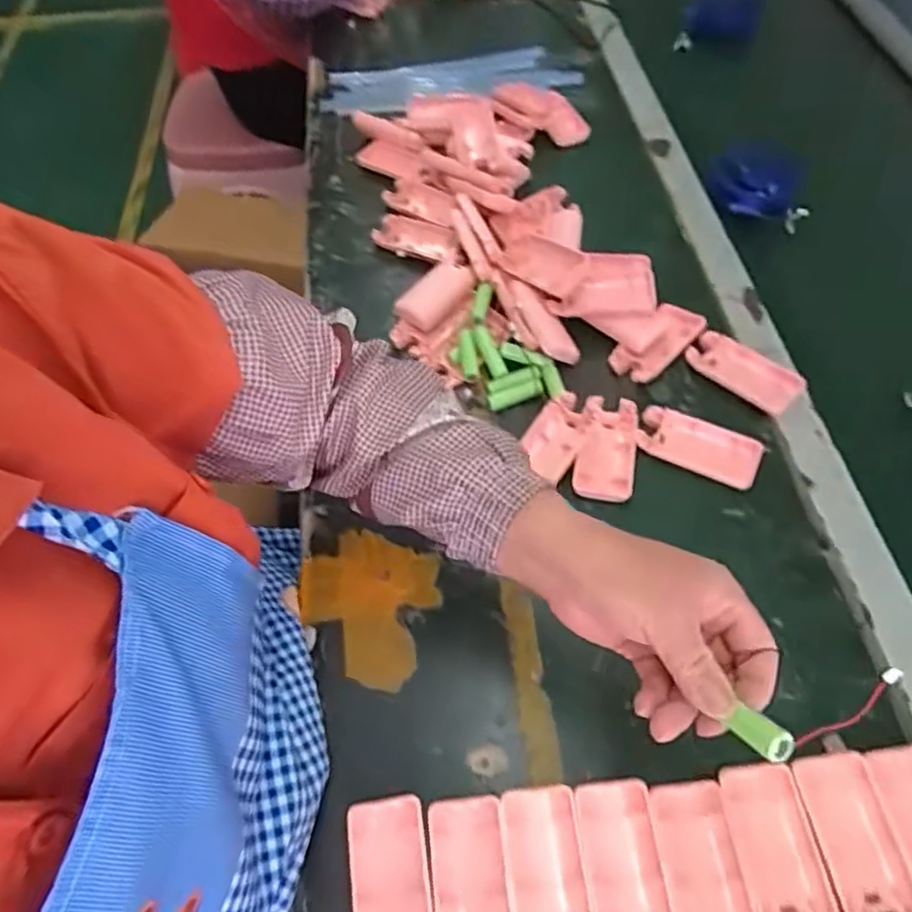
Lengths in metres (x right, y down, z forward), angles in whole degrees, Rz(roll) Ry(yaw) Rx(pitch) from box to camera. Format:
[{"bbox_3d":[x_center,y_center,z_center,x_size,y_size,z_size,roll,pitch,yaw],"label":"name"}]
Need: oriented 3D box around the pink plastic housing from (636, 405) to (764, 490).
[{"bbox_3d":[0.197,-0.009,0.529,0.094,0.012,0.046,24,61,15],"label":"pink plastic housing"}]

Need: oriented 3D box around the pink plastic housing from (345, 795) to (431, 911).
[{"bbox_3d":[-0.038,0.254,0.380,0.045,0.020,0.093,-9,57,-5],"label":"pink plastic housing"}]

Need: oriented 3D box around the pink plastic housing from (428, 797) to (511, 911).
[{"bbox_3d":[0.009,0.252,0.378,0.042,0.018,0.091,-6,57,-2],"label":"pink plastic housing"}]

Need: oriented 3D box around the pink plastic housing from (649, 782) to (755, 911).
[{"bbox_3d":[0.143,0.241,0.375,0.044,0.011,0.092,-5,57,-2],"label":"pink plastic housing"}]

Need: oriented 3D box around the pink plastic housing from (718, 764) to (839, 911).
[{"bbox_3d":[0.188,0.231,0.376,0.046,0.012,0.093,-8,57,-4],"label":"pink plastic housing"}]

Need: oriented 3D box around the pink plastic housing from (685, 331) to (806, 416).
[{"bbox_3d":[0.252,-0.074,0.570,0.095,0.020,0.042,38,65,22],"label":"pink plastic housing"}]

